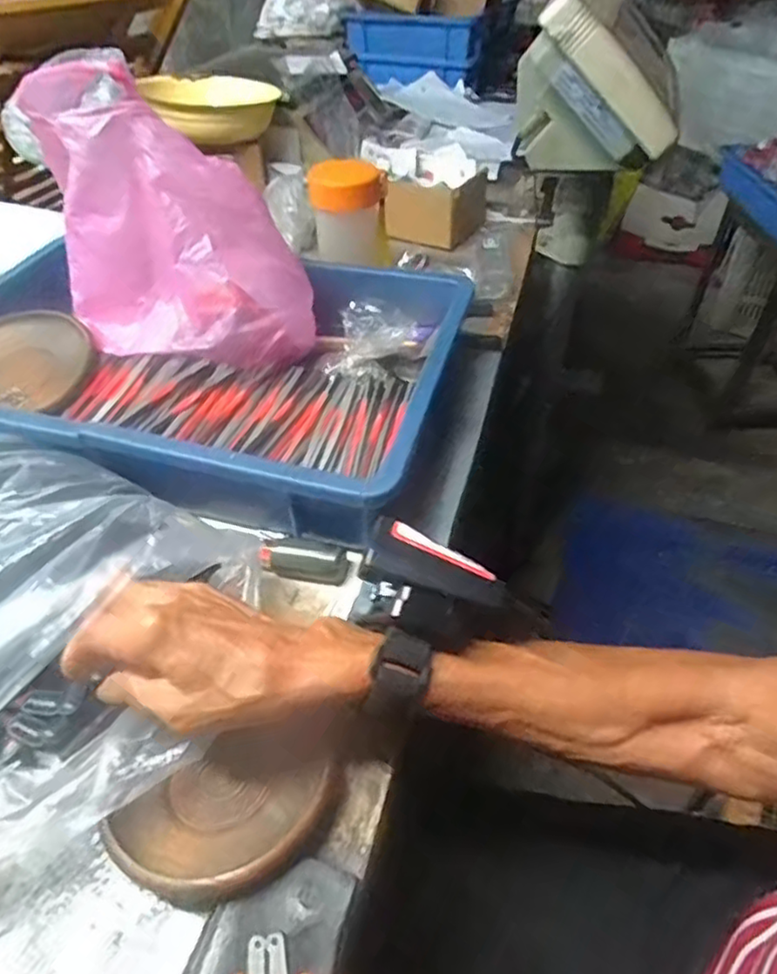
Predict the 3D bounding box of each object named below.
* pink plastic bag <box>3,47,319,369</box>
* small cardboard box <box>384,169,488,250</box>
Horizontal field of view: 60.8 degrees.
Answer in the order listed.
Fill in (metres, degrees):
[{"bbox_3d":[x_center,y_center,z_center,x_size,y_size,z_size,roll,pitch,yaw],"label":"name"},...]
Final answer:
[{"bbox_3d":[-0.168,-0.207,0.518,0.205,0.176,0.125,6,44,6],"label":"pink plastic bag"},{"bbox_3d":[0.065,-0.362,0.837,0.092,0.058,0.125,18,46,18],"label":"small cardboard box"}]

